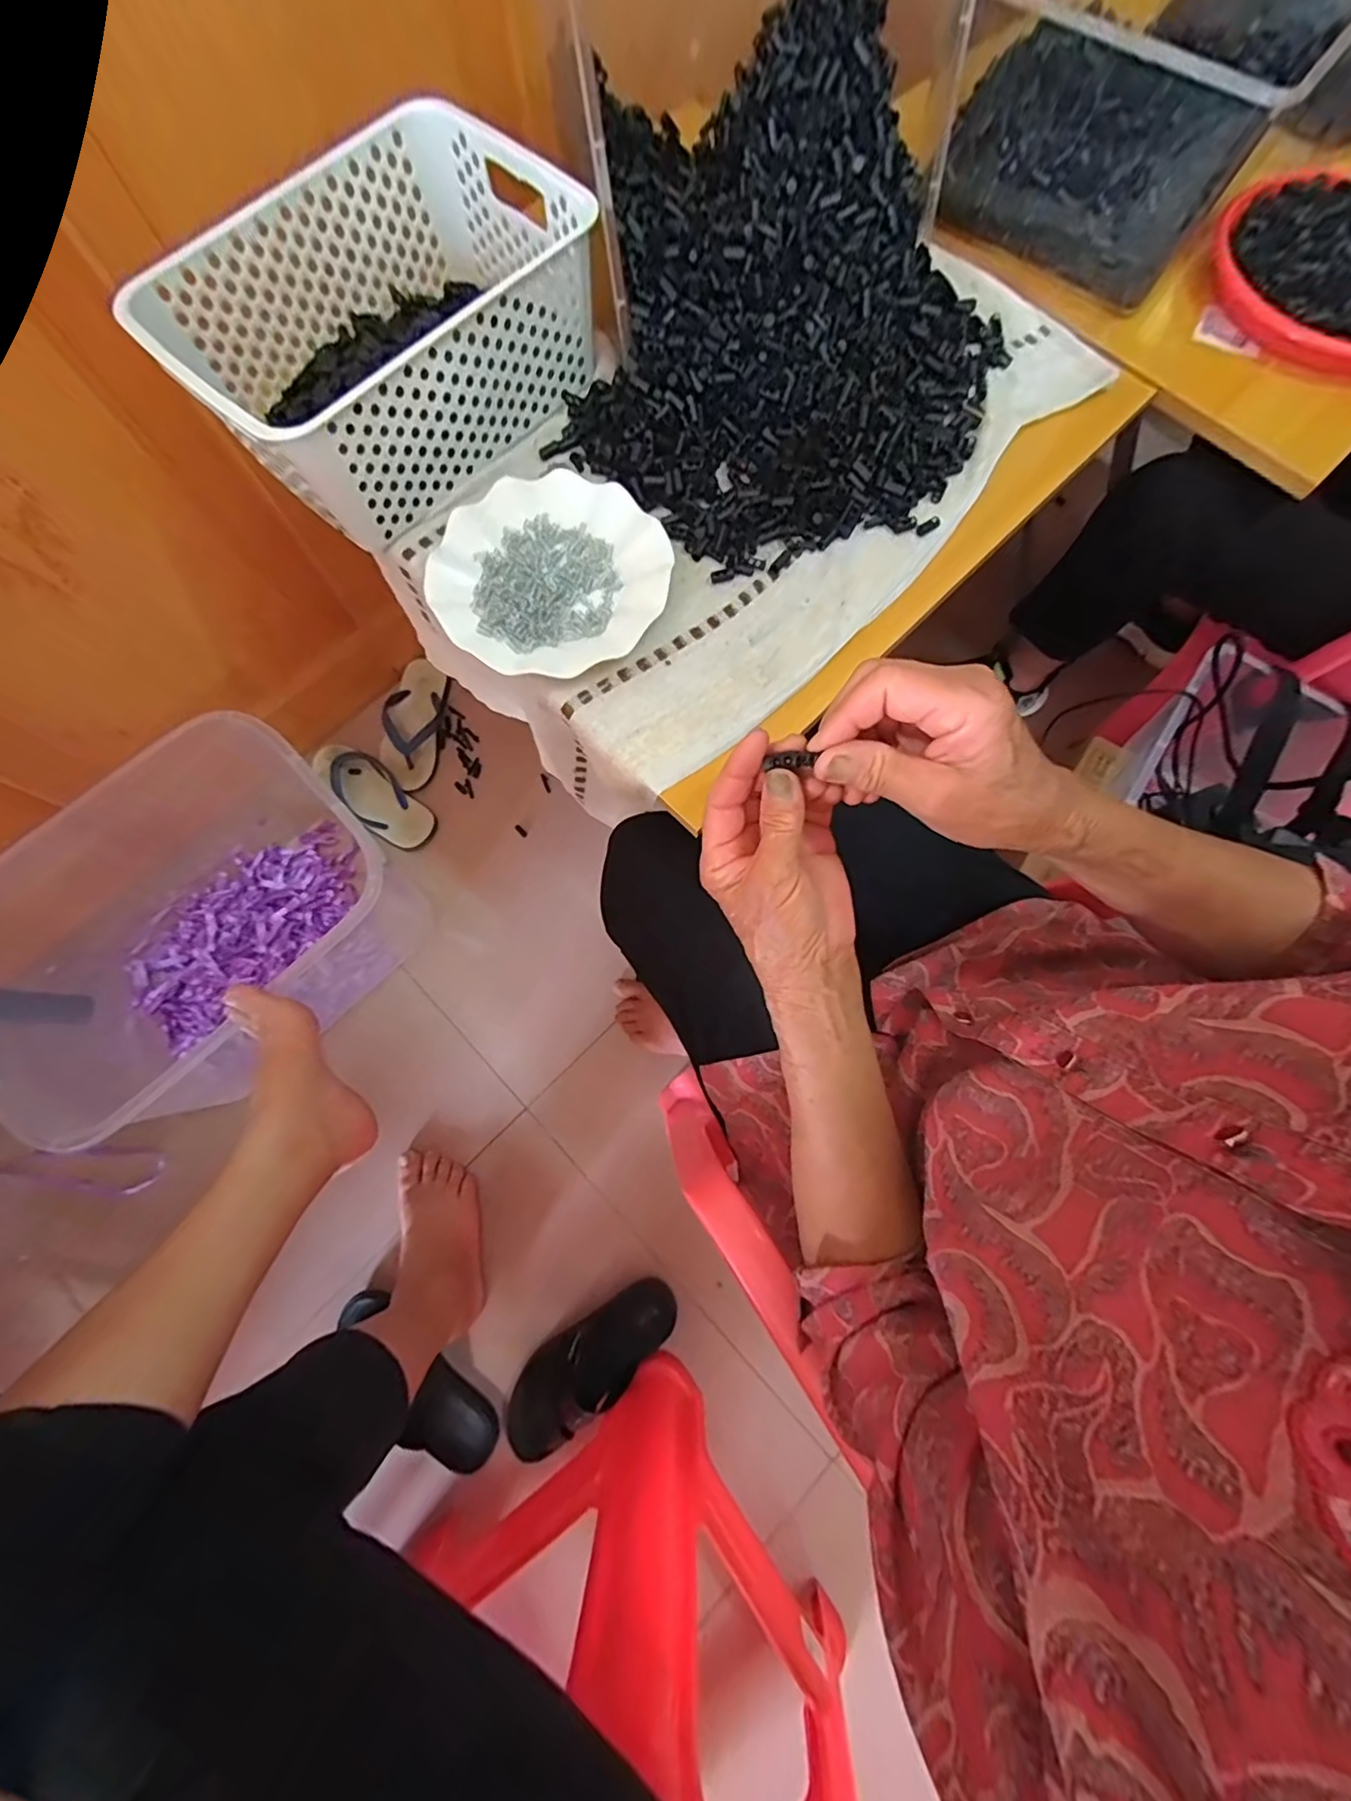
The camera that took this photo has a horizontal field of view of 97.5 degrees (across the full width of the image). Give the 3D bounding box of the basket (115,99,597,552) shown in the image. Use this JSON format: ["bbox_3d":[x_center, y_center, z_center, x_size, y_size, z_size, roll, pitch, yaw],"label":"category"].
[{"bbox_3d":[-0.228,-0.454,0.475,0.197,0.104,0.302,42,79,9],"label":"basket"}]

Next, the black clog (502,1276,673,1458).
[{"bbox_3d":[-0.112,0.600,0.775,0.250,0.055,0.099,-34,79,-8],"label":"black clog"}]

